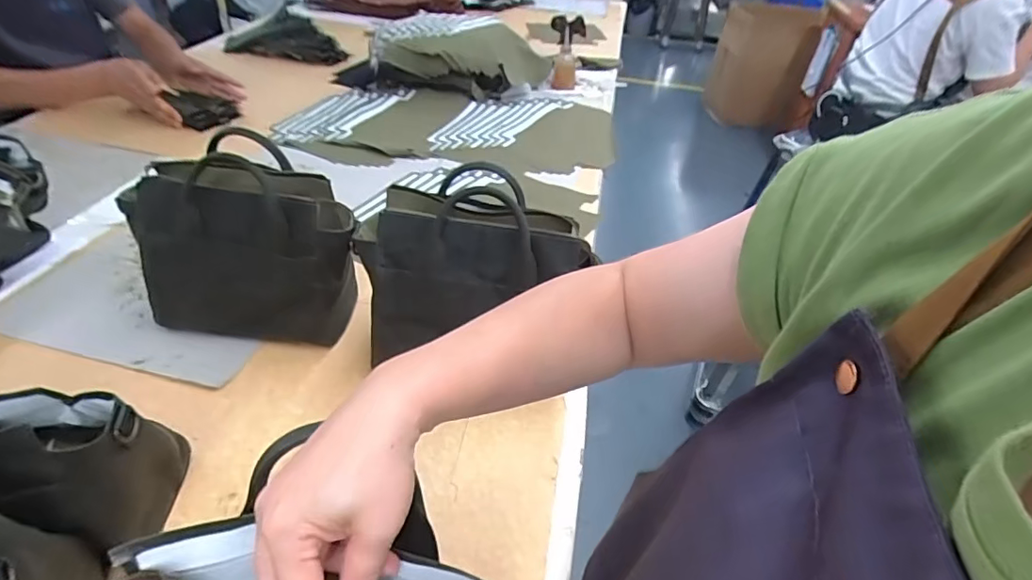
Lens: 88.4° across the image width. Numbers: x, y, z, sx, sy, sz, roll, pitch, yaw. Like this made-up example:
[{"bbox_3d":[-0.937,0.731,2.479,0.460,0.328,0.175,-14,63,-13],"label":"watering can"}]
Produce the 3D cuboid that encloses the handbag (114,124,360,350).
[{"bbox_3d":[-0.334,-0.049,0.672,0.269,0.205,0.125,6,40,1],"label":"handbag"}]

